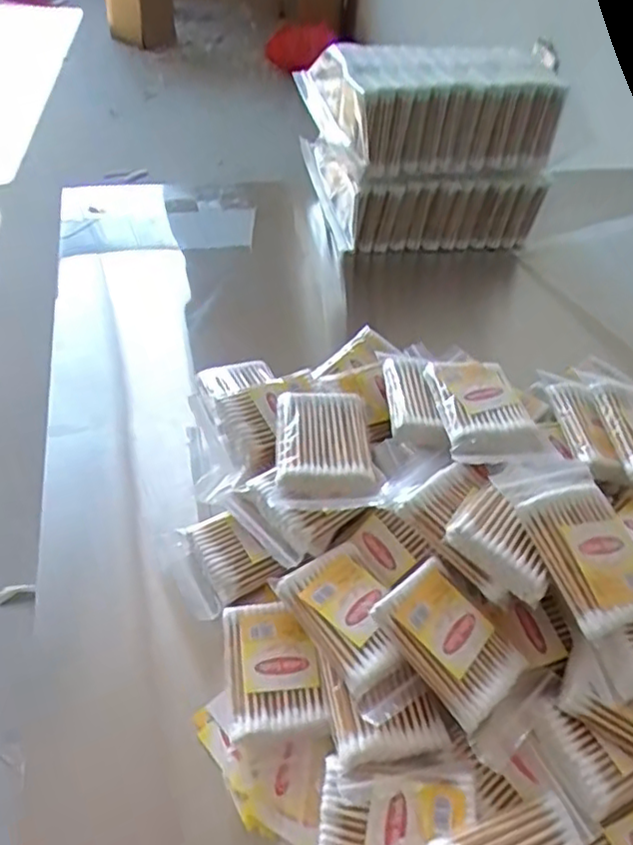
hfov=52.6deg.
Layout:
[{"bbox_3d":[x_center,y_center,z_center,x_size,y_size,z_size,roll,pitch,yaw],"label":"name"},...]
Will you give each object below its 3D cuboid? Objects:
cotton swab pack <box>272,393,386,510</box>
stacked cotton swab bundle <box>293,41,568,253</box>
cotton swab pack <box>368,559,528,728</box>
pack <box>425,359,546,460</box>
[{"bbox_3d":[0.007,0.019,0.395,0.063,0.018,0.087,4,48,-3],"label":"cotton swab pack"},{"bbox_3d":[0.102,-0.272,0.628,0.204,0.142,0.160,-11,50,-16],"label":"stacked cotton swab bundle"},{"bbox_3d":[0.071,0.114,0.325,0.049,0.015,0.081,-29,67,-35],"label":"cotton swab pack"},{"bbox_3d":[0.103,-0.010,0.397,0.055,0.012,0.084,-1,48,-7],"label":"pack"}]

